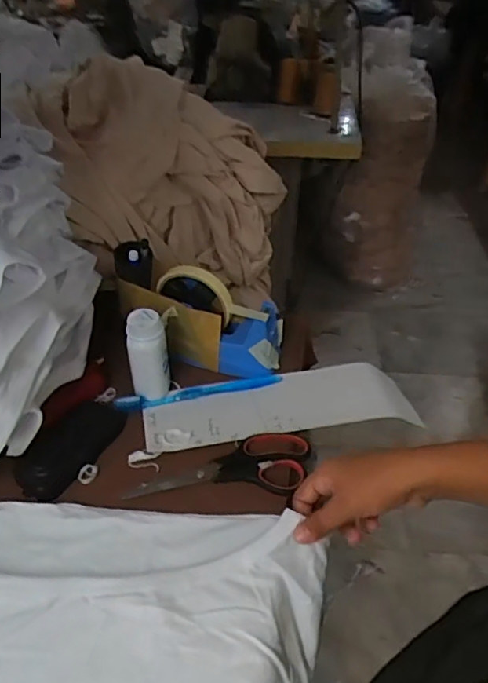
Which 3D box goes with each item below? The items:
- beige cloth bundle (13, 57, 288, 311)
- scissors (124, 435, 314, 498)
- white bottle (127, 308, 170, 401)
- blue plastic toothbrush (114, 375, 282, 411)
[{"bbox_3d":[-0.084,-0.199,0.706,0.371,0.255,0.084,9,0,-36],"label":"beige cloth bundle"},{"bbox_3d":[-0.021,0.118,0.519,0.170,0.007,0.067,-4,43,-5],"label":"scissors"},{"bbox_3d":[-0.098,0.016,0.560,0.038,0.100,0.030,-9,44,-10],"label":"white bottle"},{"bbox_3d":[-0.048,0.050,0.586,0.178,0.016,0.017,-11,44,-12],"label":"blue plastic toothbrush"}]

